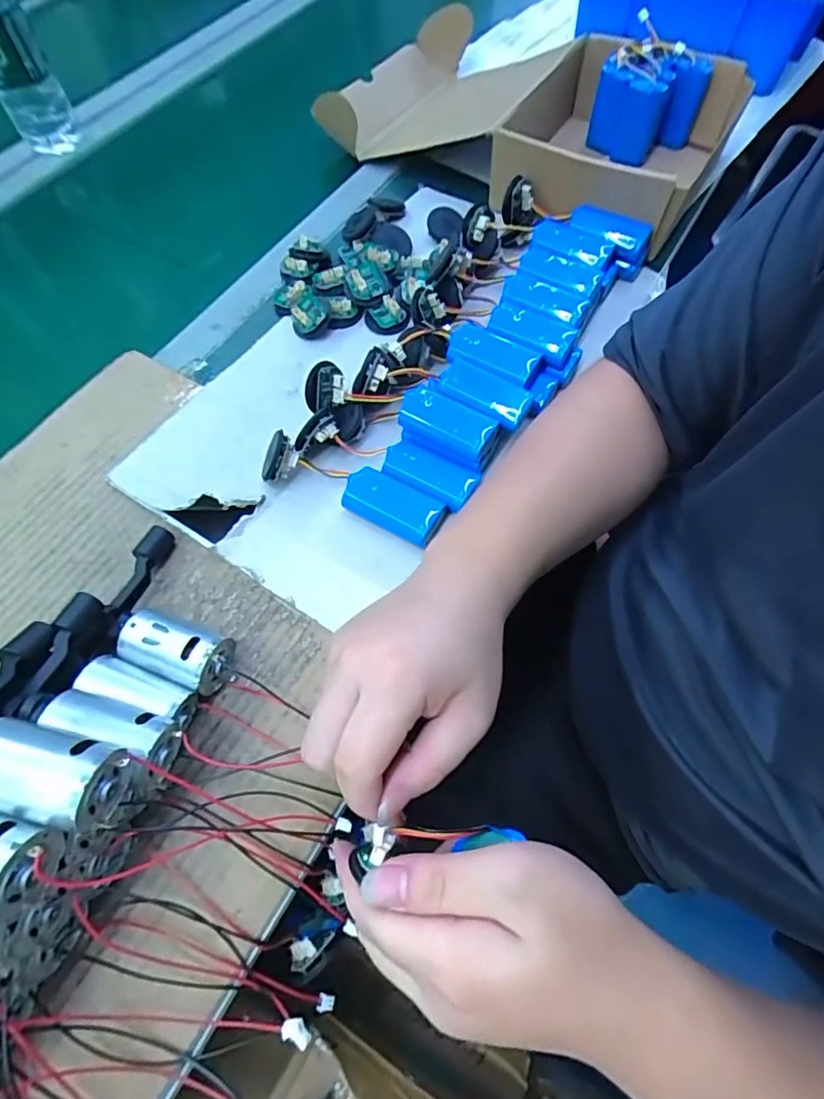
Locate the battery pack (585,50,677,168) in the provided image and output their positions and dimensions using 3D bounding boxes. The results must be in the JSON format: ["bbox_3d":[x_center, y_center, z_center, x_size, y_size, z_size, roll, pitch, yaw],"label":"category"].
[{"bbox_3d":[0.221,-0.450,0.537,0.070,0.079,0.031,19,66,11],"label":"battery pack"}]

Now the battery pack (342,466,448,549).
[{"bbox_3d":[-0.013,-0.032,0.362,0.067,0.014,0.034,27,68,14],"label":"battery pack"}]

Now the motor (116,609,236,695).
[{"bbox_3d":[-0.142,0.061,0.316,0.065,0.034,0.032,21,66,12],"label":"motor"}]

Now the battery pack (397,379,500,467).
[{"bbox_3d":[0.027,-0.094,0.379,0.066,0.019,0.038,29,68,15],"label":"battery pack"}]

